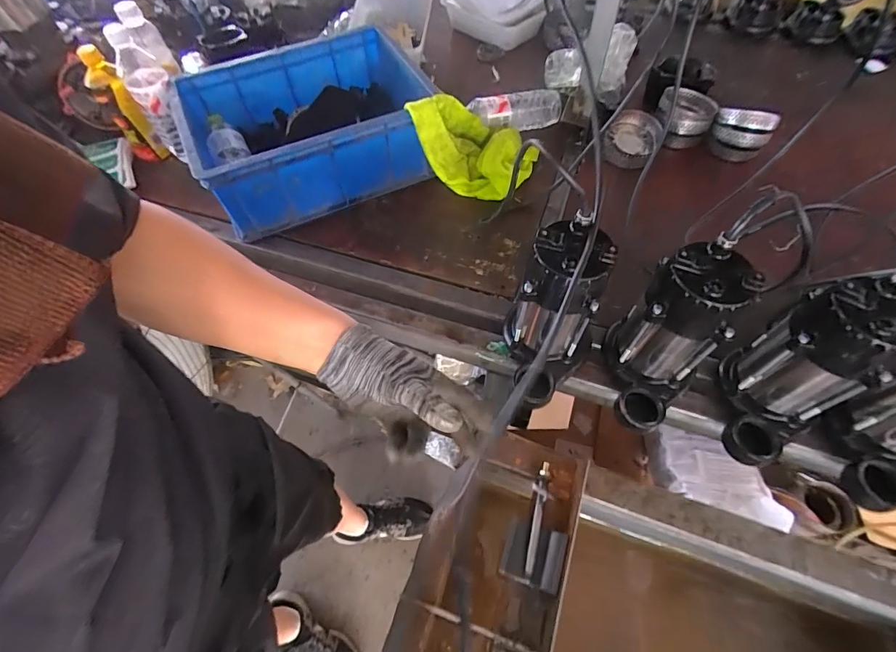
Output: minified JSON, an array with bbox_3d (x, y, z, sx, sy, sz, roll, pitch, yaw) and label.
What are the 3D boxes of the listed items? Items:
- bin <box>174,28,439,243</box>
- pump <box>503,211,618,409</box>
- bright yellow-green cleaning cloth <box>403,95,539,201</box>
[{"bbox_3d":[-0.238,-0.373,0.782,0.379,0.149,0.322,-22,61,-11],"label":"bin"},{"bbox_3d":[0.125,-0.006,0.510,0.099,0.210,0.151,37,67,21],"label":"pump"},{"bbox_3d":[0.049,-0.326,0.736,0.202,0.149,0.129,16,61,11],"label":"bright yellow-green cleaning cloth"}]

